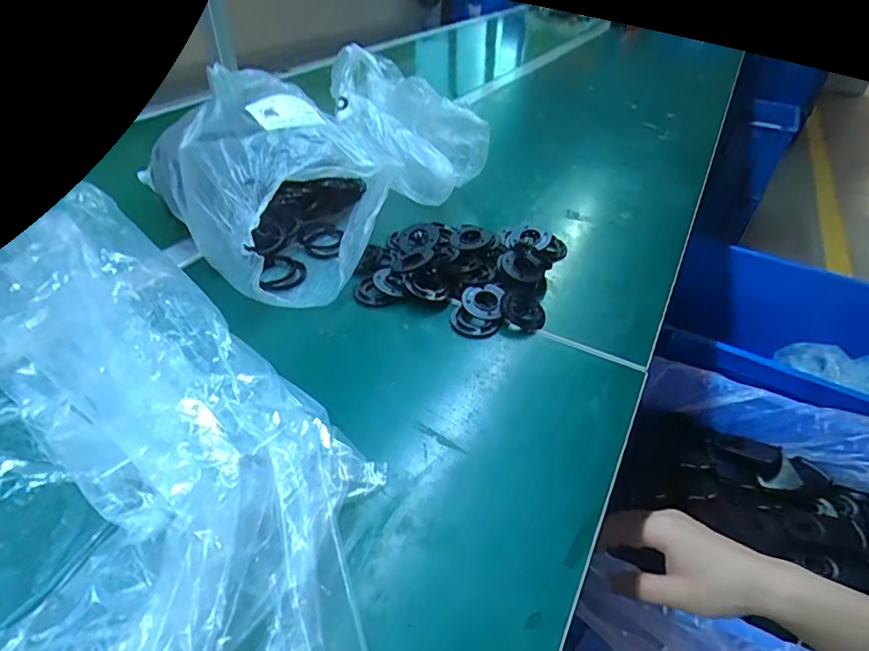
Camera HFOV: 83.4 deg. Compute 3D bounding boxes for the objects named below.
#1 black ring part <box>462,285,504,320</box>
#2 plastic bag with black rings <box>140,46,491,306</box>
[{"bbox_3d":[0.046,-0.021,0.450,0.038,0.007,0.038,-6,58,-8],"label":"black ring part"},{"bbox_3d":[-0.115,-0.176,0.536,0.224,0.127,0.323,31,47,27],"label":"plastic bag with black rings"}]

